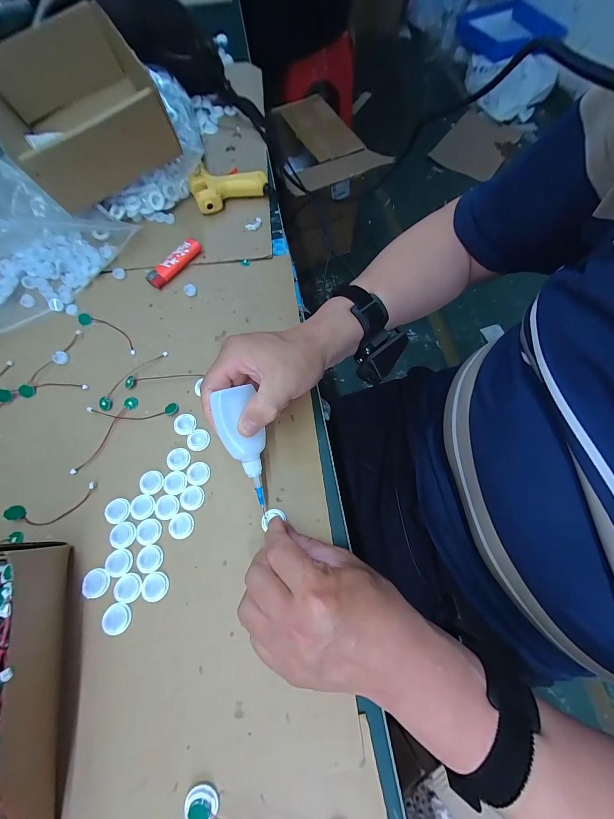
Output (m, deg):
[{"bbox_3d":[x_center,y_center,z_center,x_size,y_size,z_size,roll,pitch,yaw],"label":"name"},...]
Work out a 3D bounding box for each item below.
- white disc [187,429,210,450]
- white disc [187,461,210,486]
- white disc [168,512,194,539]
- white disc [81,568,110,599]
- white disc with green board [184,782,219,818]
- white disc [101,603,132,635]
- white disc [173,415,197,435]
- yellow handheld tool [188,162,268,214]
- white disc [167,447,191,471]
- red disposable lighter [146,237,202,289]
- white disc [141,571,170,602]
[{"bbox_3d":[-0.113,0.031,0.304,0.024,0.004,0.022,0,69,-1],"label":"white disc"},{"bbox_3d":[-0.109,0.064,0.291,0.022,0.004,0.023,0,69,-1],"label":"white disc"},{"bbox_3d":[-0.119,0.109,0.275,0.022,0.004,0.022,0,69,-1],"label":"white disc"},{"bbox_3d":[-0.187,0.152,0.257,0.023,0.004,0.023,0,69,-1],"label":"white disc"},{"bbox_3d":[-0.074,0.278,0.207,0.021,0.006,0.020,0,69,-1],"label":"white disc with green board"},{"bbox_3d":[-0.162,0.178,0.249,0.022,0.005,0.022,0,69,-1],"label":"white disc"},{"bbox_3d":[-0.129,0.016,0.310,0.023,0.004,0.022,0,69,-1],"label":"white disc"},{"bbox_3d":[-0.116,-0.326,0.424,0.102,0.030,0.079,-27,72,-11],"label":"yellow handheld tool"},{"bbox_3d":[-0.131,0.050,0.297,0.023,0.004,0.023,0,69,-1],"label":"white disc"},{"bbox_3d":[-0.170,-0.188,0.377,0.024,0.017,0.079,39,73,13],"label":"red disposable lighter"},{"bbox_3d":[-0.134,0.156,0.258,0.022,0.004,0.022,-3,69,-2],"label":"white disc"}]

